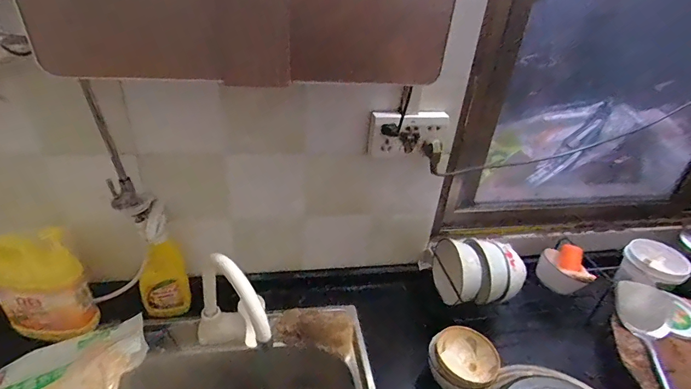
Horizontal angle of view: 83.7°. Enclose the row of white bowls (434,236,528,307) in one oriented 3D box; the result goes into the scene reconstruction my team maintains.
[{"bbox_3d":[0.294,0.160,0.829,0.168,0.109,0.141,-2,33,-11],"label":"row of white bowls"}]

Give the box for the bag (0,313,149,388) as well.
[{"bbox_3d":[-0.463,0.306,0.623,0.263,0.067,0.160,-15,37,-29],"label":"bag"}]

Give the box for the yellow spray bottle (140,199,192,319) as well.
[{"bbox_3d":[-0.363,0.138,0.755,0.089,0.235,0.059,-14,37,-28],"label":"yellow spray bottle"}]

